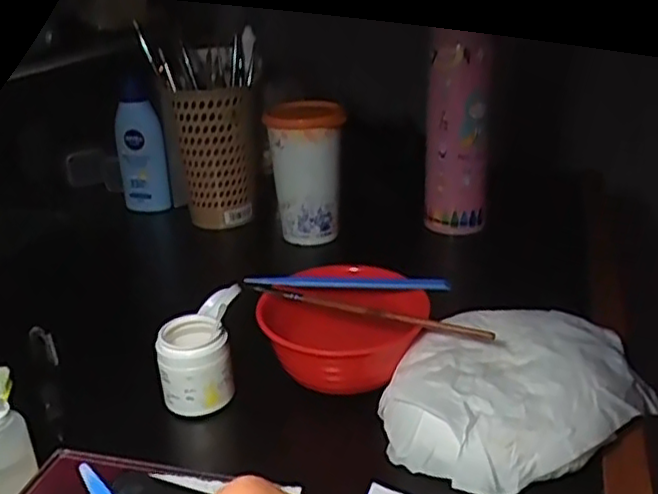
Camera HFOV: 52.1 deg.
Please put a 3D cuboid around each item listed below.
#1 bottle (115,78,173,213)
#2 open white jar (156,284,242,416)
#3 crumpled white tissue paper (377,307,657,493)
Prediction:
[{"bbox_3d":[-0.203,-0.105,0.728,0.046,0.132,0.028,7,27,23],"label":"bottle"},{"bbox_3d":[-0.082,0.067,0.442,0.045,0.052,0.075,1,25,6],"label":"open white jar"},{"bbox_3d":[0.112,0.082,0.399,0.122,0.040,0.160,19,32,38],"label":"crumpled white tissue paper"}]

